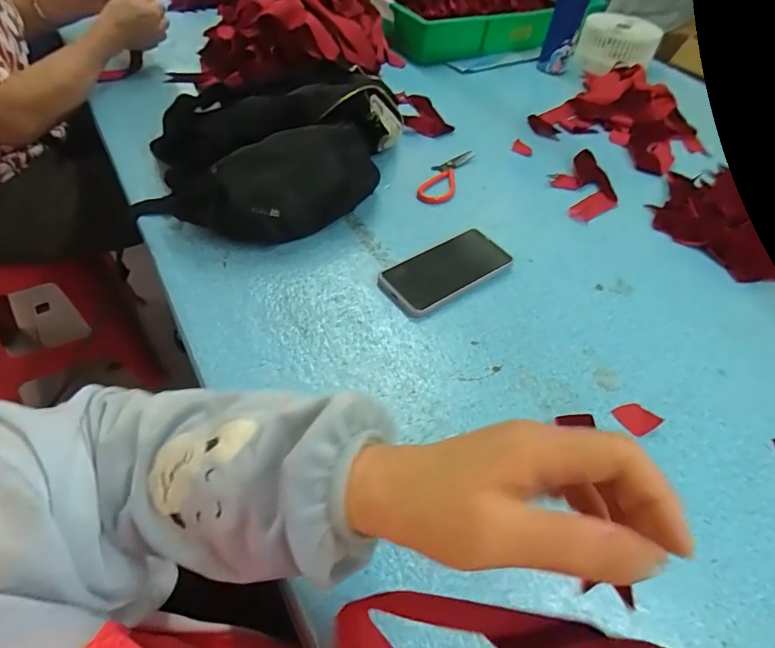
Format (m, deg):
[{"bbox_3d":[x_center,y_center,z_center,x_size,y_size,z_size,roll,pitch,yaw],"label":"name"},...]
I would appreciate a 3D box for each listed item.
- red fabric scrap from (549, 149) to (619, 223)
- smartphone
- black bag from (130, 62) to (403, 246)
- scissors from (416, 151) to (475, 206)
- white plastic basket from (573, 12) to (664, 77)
[{"bbox_3d":[0.308,-0.217,0.732,0.096,0.020,0.146,-4,51,-9],"label":"red fabric scrap"},{"bbox_3d":[0.072,-0.066,0.579,0.166,0.011,0.078,-27,58,-25],"label":"smartphone"},{"bbox_3d":[-0.136,-0.236,0.637,0.372,0.107,0.252,-15,53,-18],"label":"black bag"},{"bbox_3d":[0.089,-0.231,0.722,0.050,0.008,0.160,19,51,10],"label":"scissors"},{"bbox_3d":[0.506,-0.617,1.037,0.153,0.088,0.162,25,52,15],"label":"white plastic basket"}]

